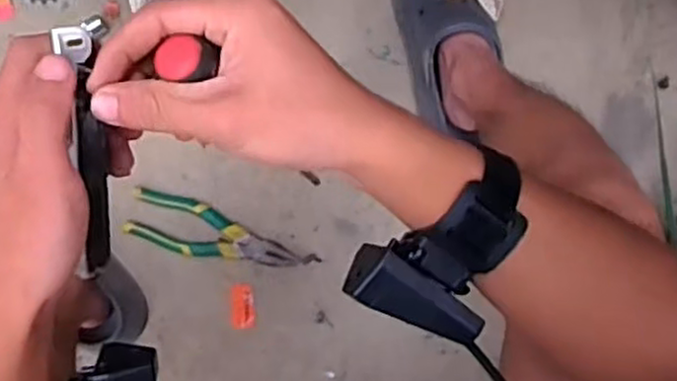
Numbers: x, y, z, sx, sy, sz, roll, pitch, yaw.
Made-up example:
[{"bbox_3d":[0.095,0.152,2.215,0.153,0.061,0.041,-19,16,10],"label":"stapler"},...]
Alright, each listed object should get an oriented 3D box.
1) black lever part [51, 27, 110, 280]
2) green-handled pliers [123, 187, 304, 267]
[{"bbox_3d":[-0.119,-0.011,0.351,0.018,0.037,0.129,2,119,-5],"label":"black lever part"},{"bbox_3d":[-0.142,0.054,0.823,0.196,0.023,0.061,23,89,-4],"label":"green-handled pliers"}]

